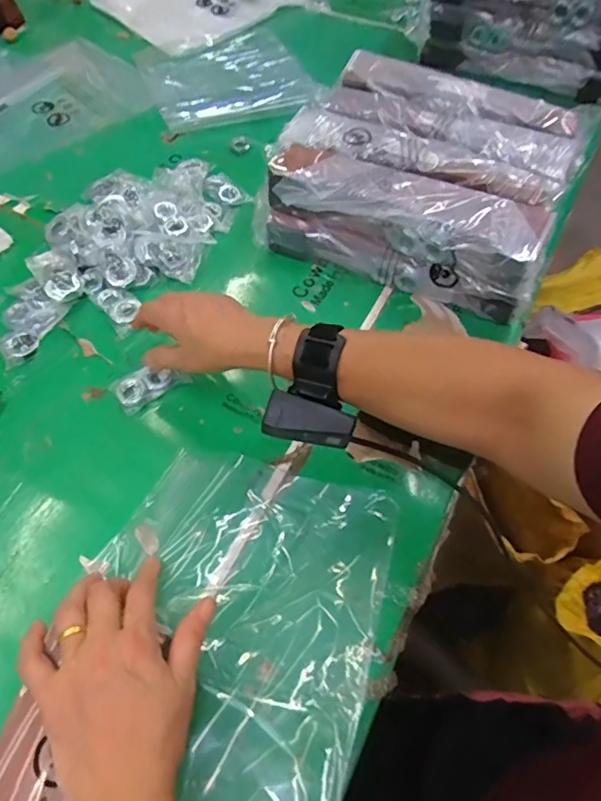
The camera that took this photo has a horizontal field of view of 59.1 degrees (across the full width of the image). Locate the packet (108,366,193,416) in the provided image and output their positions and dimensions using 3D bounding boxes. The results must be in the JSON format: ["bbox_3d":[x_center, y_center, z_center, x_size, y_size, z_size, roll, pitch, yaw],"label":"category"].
[{"bbox_3d":[-0.152,-0.019,0.535,0.071,0.017,0.040,-27,63,-17],"label":"packet"}]

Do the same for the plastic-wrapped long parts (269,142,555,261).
[{"bbox_3d":[0.112,-0.212,0.583,0.297,0.053,0.082,22,60,11],"label":"plastic-wrapped long parts"}]

